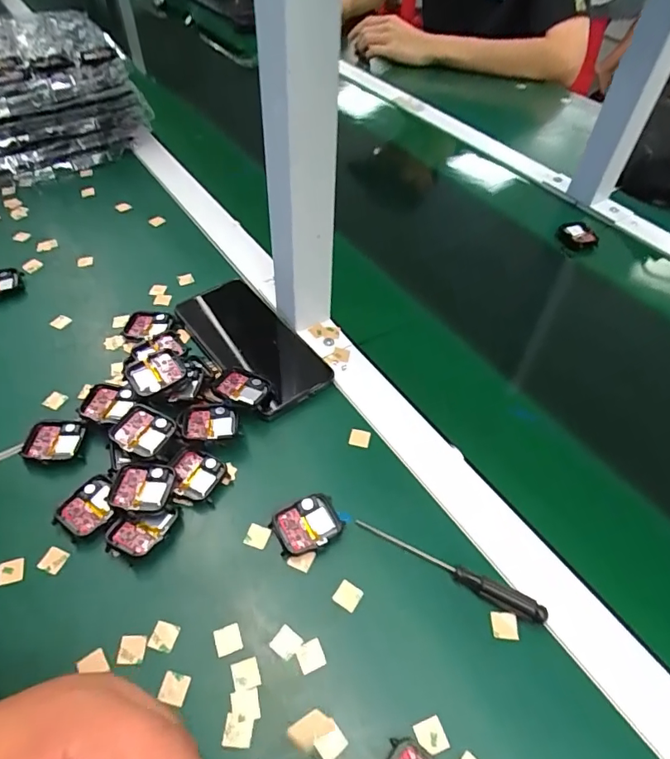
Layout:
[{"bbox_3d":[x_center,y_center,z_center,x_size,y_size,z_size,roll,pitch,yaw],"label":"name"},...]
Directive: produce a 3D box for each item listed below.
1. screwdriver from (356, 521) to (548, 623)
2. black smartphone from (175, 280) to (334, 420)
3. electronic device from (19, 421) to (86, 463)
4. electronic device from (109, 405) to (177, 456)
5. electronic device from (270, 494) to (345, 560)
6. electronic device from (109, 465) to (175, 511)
[{"bbox_3d":[0.075,0.126,0.335,0.131,0.014,0.011,25,53,17],"label":"screwdriver"},{"bbox_3d":[-0.078,-0.039,0.463,0.079,0.011,0.164,-31,58,-26],"label":"black smartphone"},{"bbox_3d":[-0.222,0.049,0.390,0.043,0.006,0.034,3,50,0],"label":"electronic device"},{"bbox_3d":[-0.145,0.041,0.380,0.043,0.015,0.038,20,52,14],"label":"electronic device"},{"bbox_3d":[-0.019,0.104,0.353,0.046,0.010,0.035,-21,54,-19],"label":"electronic device"},{"bbox_3d":[-0.140,0.080,0.360,0.044,0.011,0.035,0,50,-3],"label":"electronic device"}]

